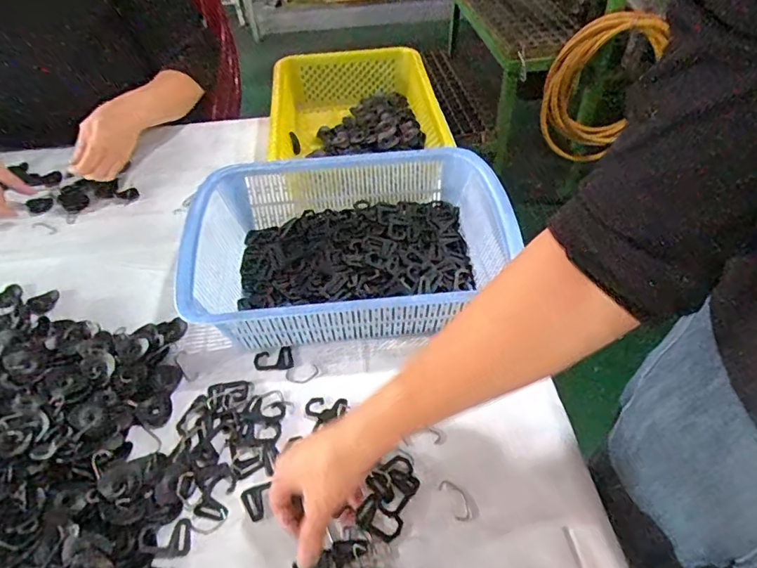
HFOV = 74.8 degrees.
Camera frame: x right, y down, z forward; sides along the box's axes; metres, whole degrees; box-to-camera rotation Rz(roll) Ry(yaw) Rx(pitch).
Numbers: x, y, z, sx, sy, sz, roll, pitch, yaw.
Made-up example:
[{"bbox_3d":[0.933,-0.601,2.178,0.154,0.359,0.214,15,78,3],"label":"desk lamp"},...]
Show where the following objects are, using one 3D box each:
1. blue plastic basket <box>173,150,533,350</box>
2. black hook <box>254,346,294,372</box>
[{"bbox_3d":[-0.030,-0.041,0.594,0.354,0.103,0.252,-7,47,-5],"label":"blue plastic basket"},{"bbox_3d":[-0.116,0.084,0.548,0.042,0.007,0.026,-8,48,-6],"label":"black hook"}]

